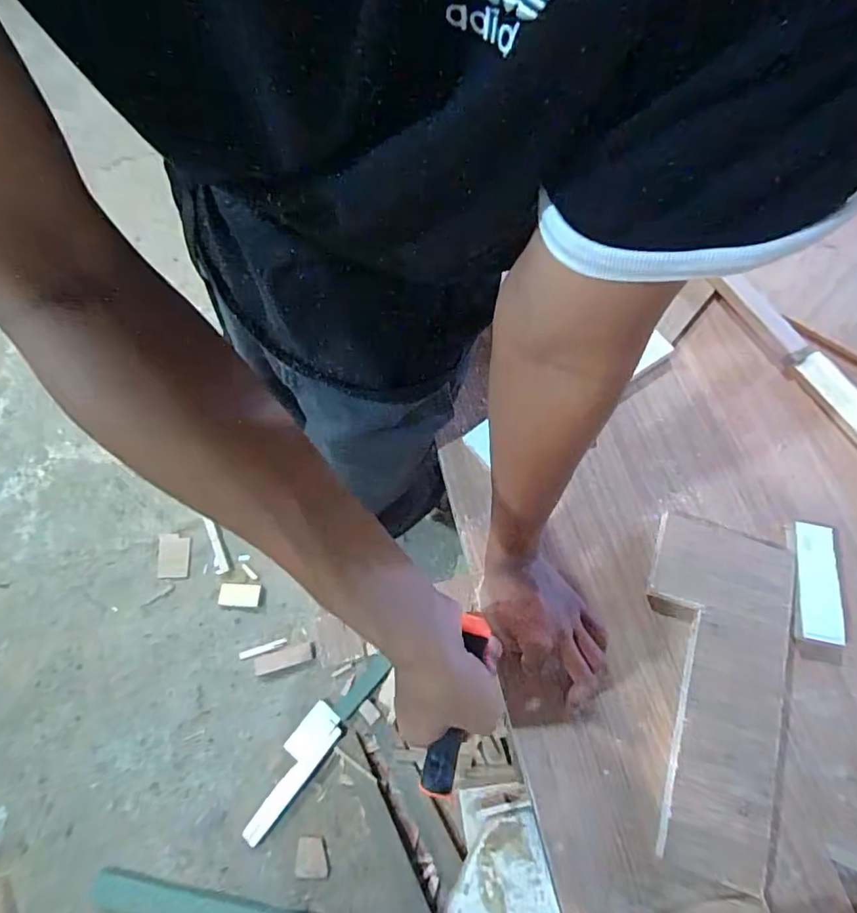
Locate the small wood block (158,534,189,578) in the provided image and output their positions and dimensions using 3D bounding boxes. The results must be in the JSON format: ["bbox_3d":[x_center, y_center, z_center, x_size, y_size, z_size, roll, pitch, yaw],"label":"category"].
[{"bbox_3d":[-0.636,0.246,1.297,0.072,0.016,0.105,-6,68,1],"label":"small wood block"}]

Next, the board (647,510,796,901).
[{"bbox_3d":[0.257,0.202,0.474,0.123,0.023,0.292,15,69,8],"label":"board"}]

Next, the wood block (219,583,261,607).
[{"bbox_3d":[-0.453,0.331,1.251,0.092,0.020,0.052,1,68,4],"label":"wood block"}]

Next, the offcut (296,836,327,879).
[{"bbox_3d":[-0.233,0.804,1.044,0.061,0.006,0.067,-1,68,3],"label":"offcut"}]

